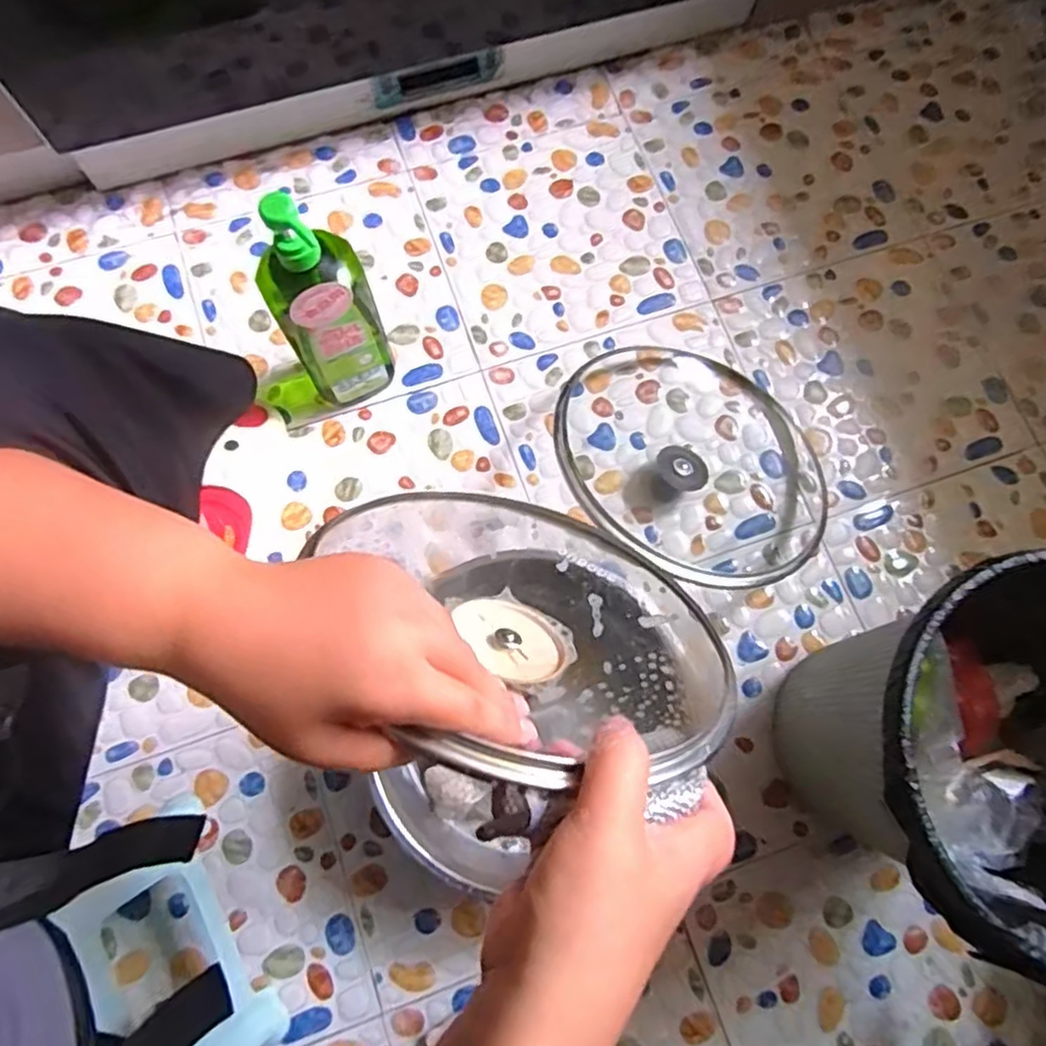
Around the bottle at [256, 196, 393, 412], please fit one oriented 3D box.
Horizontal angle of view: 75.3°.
[{"bbox_3d":[-0.192,-0.205,0.660,0.087,0.288,0.064,-21,77,-6],"label":"bottle"}]

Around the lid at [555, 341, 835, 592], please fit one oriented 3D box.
[{"bbox_3d":[0.191,-0.082,0.746,0.308,0.087,0.247,34,78,7],"label":"lid"}]

